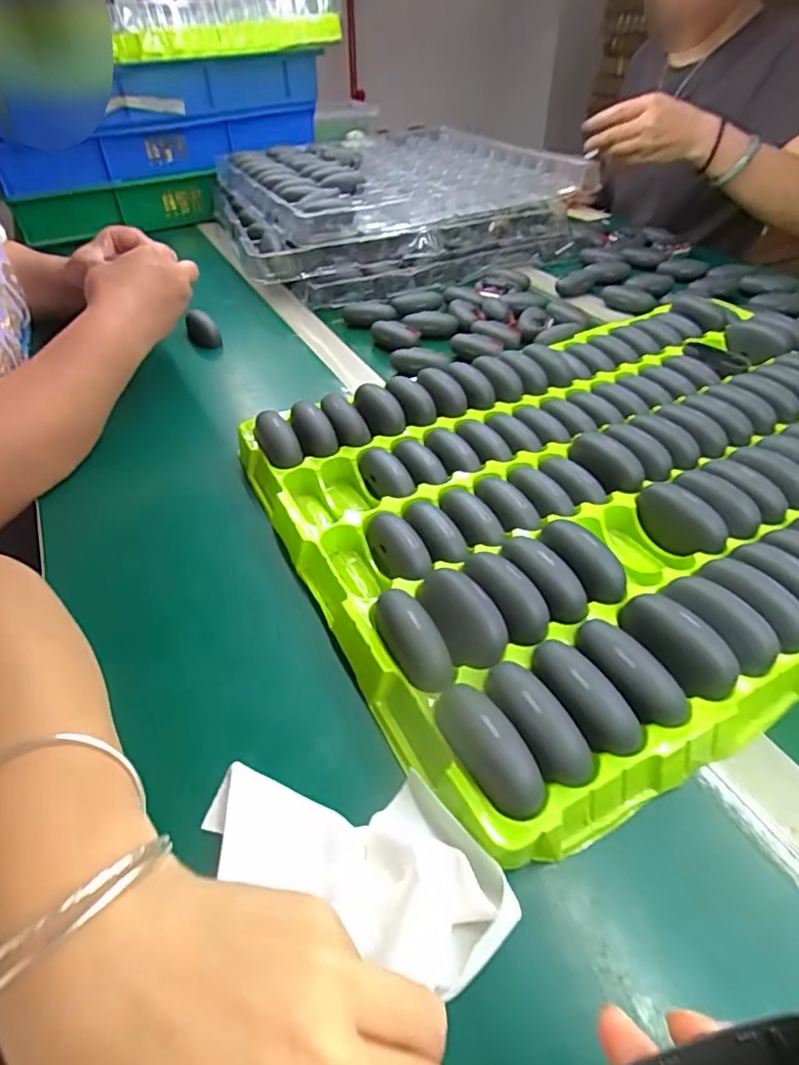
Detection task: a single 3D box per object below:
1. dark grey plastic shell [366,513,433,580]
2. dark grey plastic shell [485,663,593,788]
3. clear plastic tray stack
[{"bbox_3d":[-0.001,0.013,0.386,0.024,0.031,0.064,-21,46,-21],"label":"dark grey plastic shell"},{"bbox_3d":[0.066,0.089,0.278,0.026,0.019,0.065,-22,46,-22],"label":"dark grey plastic shell"},{"bbox_3d":[-0.038,-0.524,0.900,0.481,0.103,0.445,-19,45,-19],"label":"clear plastic tray stack"}]

